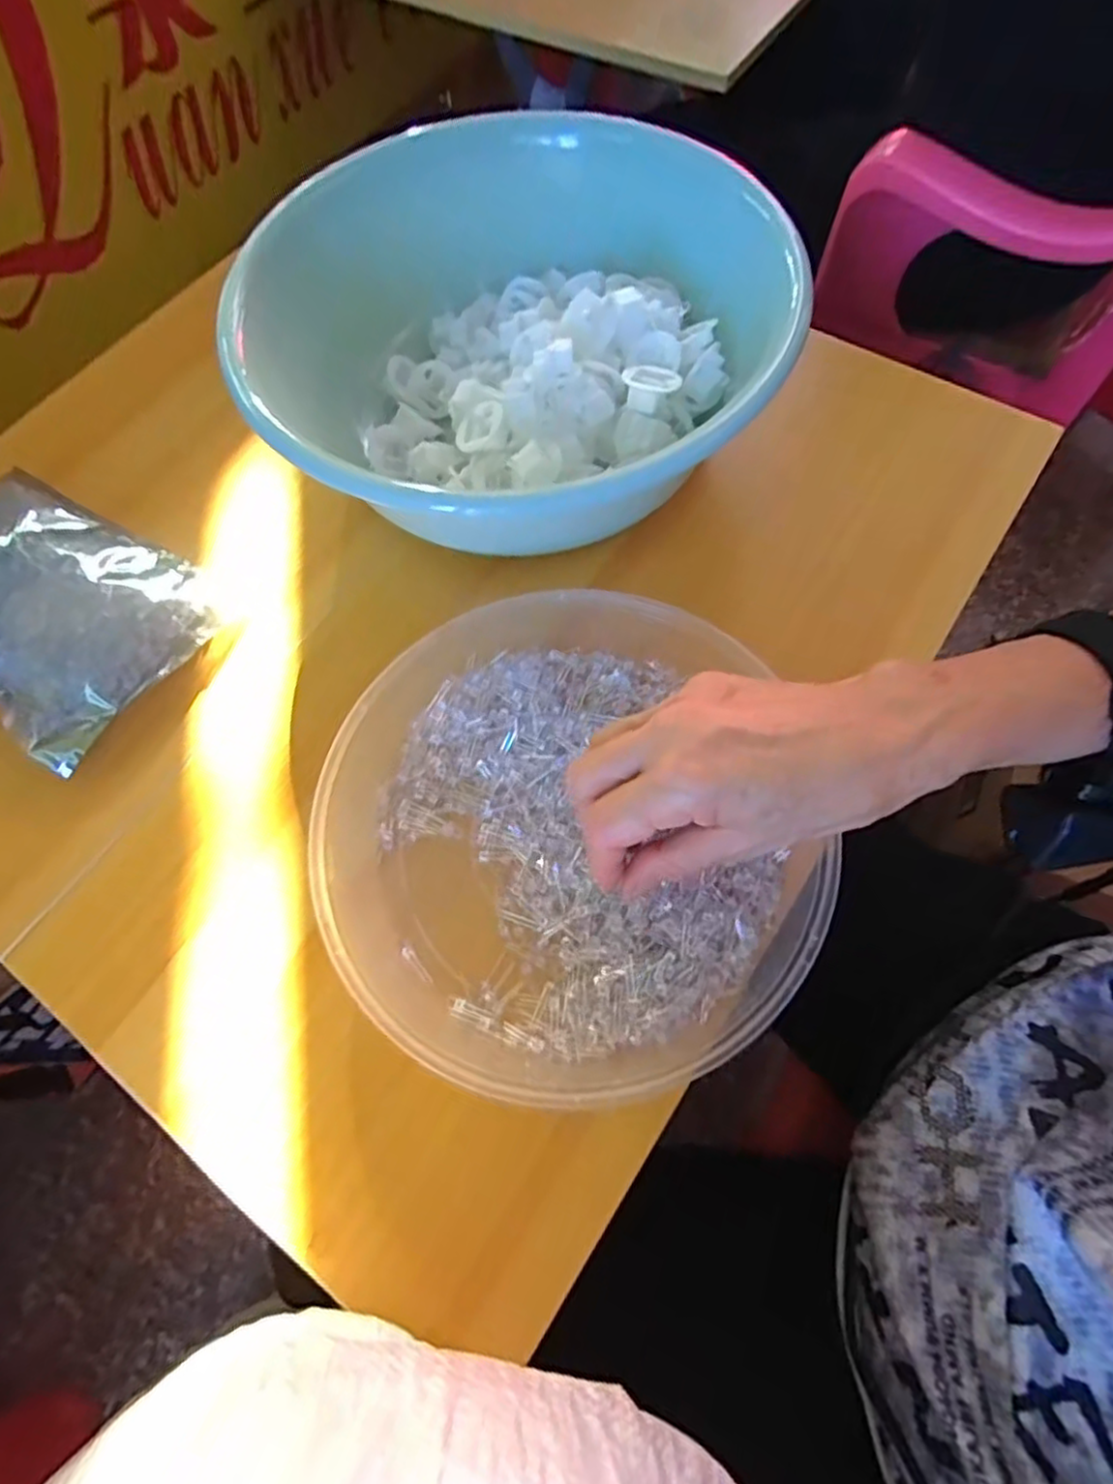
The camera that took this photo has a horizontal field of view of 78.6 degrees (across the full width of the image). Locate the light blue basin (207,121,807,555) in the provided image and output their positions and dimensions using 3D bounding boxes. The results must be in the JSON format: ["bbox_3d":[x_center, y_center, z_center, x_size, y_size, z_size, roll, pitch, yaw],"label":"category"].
[{"bbox_3d":[-0.024,-0.229,0.394,0.292,0.086,0.279,-1,67,2],"label":"light blue basin"}]

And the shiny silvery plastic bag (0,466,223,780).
[{"bbox_3d":[-0.295,-0.082,0.390,0.179,0.036,0.126,33,72,15],"label":"shiny silvery plastic bag"}]

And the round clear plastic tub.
[{"bbox_3d":[-0.002,0.036,0.322,0.213,0.047,0.215,-1,67,2],"label":"round clear plastic tub"}]

